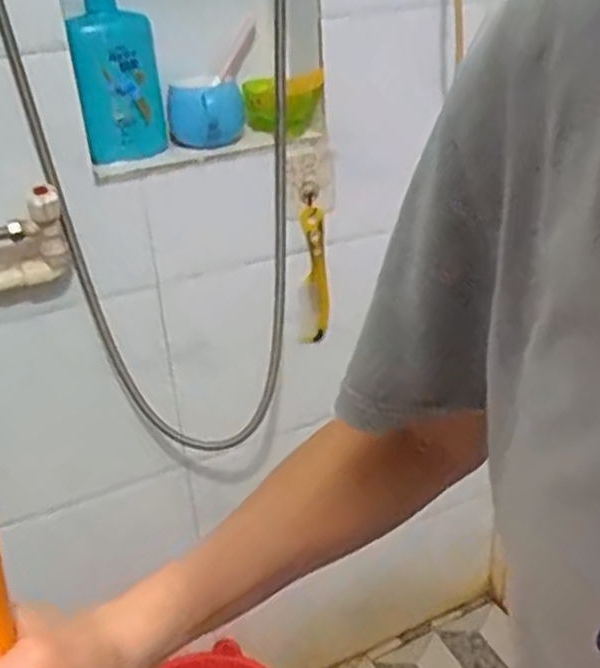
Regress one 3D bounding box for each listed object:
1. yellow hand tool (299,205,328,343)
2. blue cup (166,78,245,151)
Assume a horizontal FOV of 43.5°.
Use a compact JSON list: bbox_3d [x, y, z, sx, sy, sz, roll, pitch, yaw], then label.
[{"bbox_3d":[0.020,-0.082,1.048,0.031,0.190,0.047,2,30,10],"label":"yellow hand tool"},{"bbox_3d":[-0.115,-0.262,0.916,0.094,0.073,0.071,-6,29,-4],"label":"blue cup"}]

